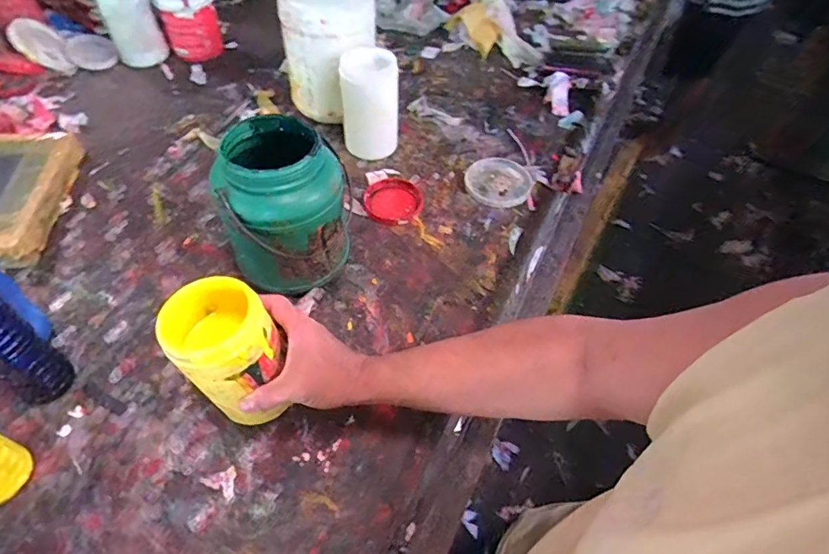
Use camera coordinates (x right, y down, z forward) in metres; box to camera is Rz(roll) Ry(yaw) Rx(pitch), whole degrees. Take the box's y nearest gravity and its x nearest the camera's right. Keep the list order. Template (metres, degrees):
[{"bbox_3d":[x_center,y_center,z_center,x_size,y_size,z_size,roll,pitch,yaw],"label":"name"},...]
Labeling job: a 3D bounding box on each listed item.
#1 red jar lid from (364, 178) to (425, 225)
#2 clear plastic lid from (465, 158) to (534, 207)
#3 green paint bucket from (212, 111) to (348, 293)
[{"bbox_3d":[-0.036,-0.128,0.832,0.099,0.009,0.101,3,53,-4],"label":"red jar lid"},{"bbox_3d":[0.152,-0.163,0.869,0.113,0.018,0.112,3,53,-4],"label":"clear plastic lid"},{"bbox_3d":[-0.167,-0.084,0.664,0.143,0.204,0.142,2,53,-3],"label":"green paint bucket"}]

